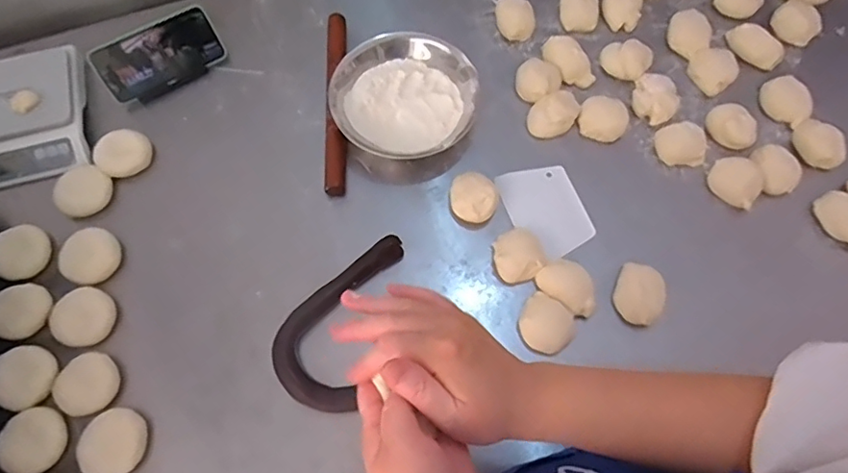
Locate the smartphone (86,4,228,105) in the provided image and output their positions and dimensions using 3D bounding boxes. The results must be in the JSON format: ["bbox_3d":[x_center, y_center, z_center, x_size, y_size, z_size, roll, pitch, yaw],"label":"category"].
[{"bbox_3d":[-0.359,-0.249,0.748,0.161,0.013,0.078,-32,114,-12],"label":"smartphone"}]

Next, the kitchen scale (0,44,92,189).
[{"bbox_3d":[-0.528,-0.162,0.720,0.153,0.036,0.181,-14,69,-5],"label":"kitchen scale"}]

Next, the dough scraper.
[{"bbox_3d":[0.155,-0.036,0.699,0.088,0.005,0.124,-22,70,0],"label":"dough scraper"}]

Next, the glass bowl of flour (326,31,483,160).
[{"bbox_3d":[-0.023,-0.178,0.716,0.183,0.057,0.178,-36,73,-12],"label":"glass bowl of flour"}]

